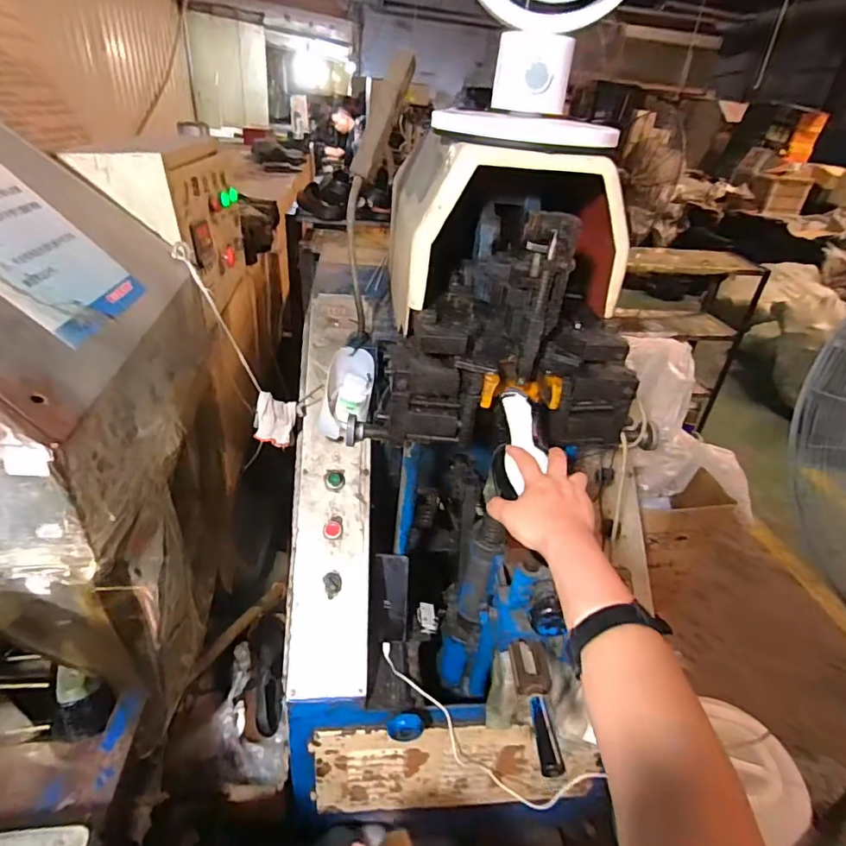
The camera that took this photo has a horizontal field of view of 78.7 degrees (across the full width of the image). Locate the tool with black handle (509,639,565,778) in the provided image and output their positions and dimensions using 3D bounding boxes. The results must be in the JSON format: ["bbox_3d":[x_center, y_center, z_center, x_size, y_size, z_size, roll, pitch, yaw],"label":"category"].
[{"bbox_3d":[0.132,0.328,0.613,0.047,0.028,0.150,6,32,0],"label":"tool with black handle"}]

